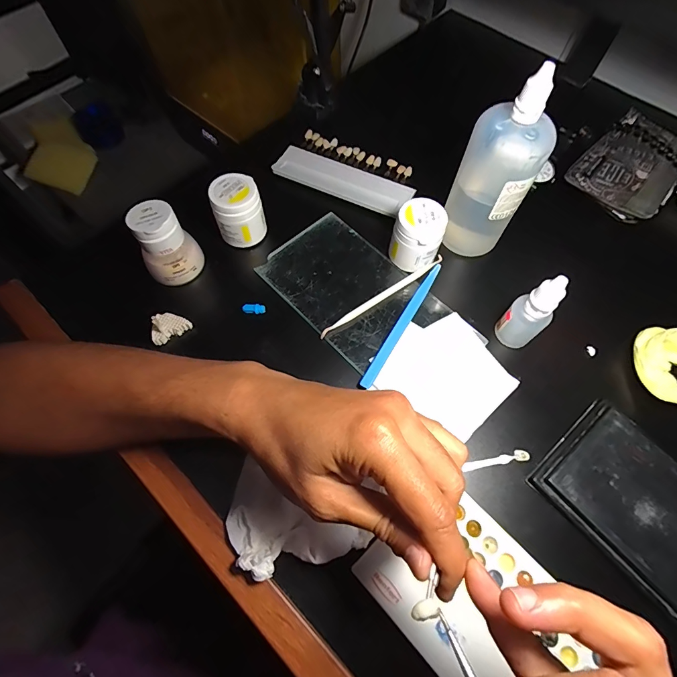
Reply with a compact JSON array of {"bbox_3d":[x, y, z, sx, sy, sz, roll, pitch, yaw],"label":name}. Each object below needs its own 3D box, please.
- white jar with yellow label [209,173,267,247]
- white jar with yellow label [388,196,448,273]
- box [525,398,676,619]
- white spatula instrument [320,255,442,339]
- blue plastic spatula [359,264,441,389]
[{"bbox_3d":[-0.091,-0.116,0.351,0.042,0.055,0.040,0,66,-1],"label":"white jar with yellow label"},{"bbox_3d":[0.071,-0.092,0.340,0.042,0.052,0.041,0,66,-1],"label":"white jar with yellow label"},{"bbox_3d":[0.224,0.126,0.263,0.088,0.011,0.150,-38,70,-17],"label":"box"},{"bbox_3d":[0.042,-0.039,0.342,0.139,0.007,0.007,-34,70,-15],"label":"white spatula instrument"},{"bbox_3d":[0.057,-0.014,0.331,0.011,0.007,0.137,30,69,12],"label":"blue plastic spatula"}]

